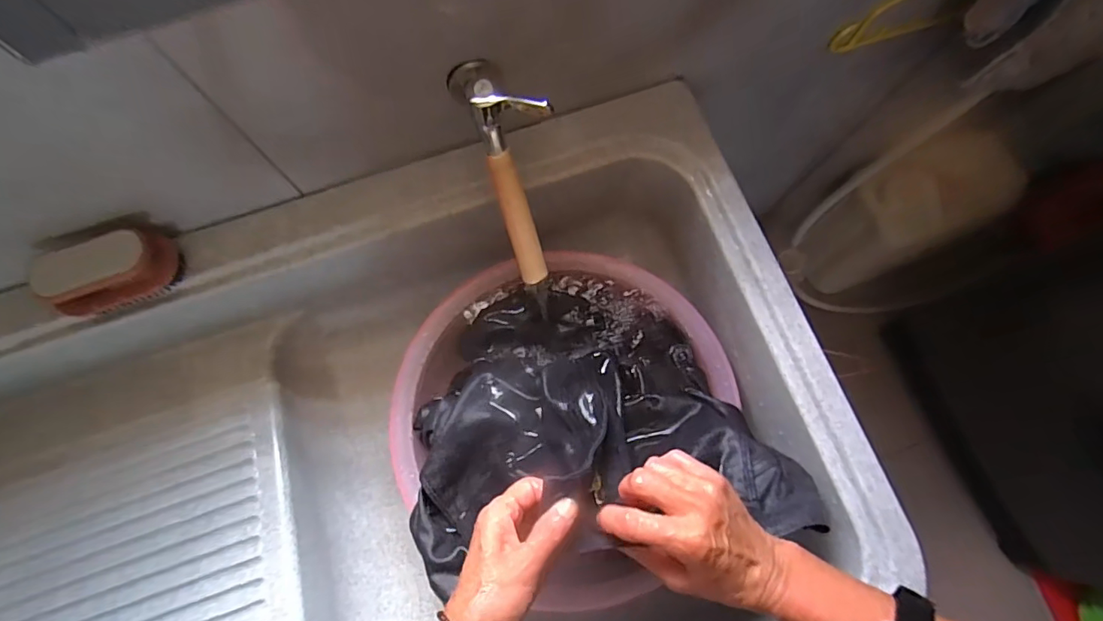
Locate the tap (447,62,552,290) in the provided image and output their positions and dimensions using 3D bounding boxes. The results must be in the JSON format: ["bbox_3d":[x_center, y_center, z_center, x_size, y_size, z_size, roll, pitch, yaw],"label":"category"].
[{"bbox_3d":[-0.033,-0.115,0.453,0.066,0.093,0.199,-16,117,-3],"label":"tap"}]

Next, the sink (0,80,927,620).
[{"bbox_3d":[-0.189,0.178,0.539,0.901,0.196,0.536,-20,75,-4],"label":"sink"}]

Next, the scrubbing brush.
[{"bbox_3d":[-0.400,-0.037,0.464,0.110,0.056,0.049,-19,75,-4],"label":"scrubbing brush"}]

